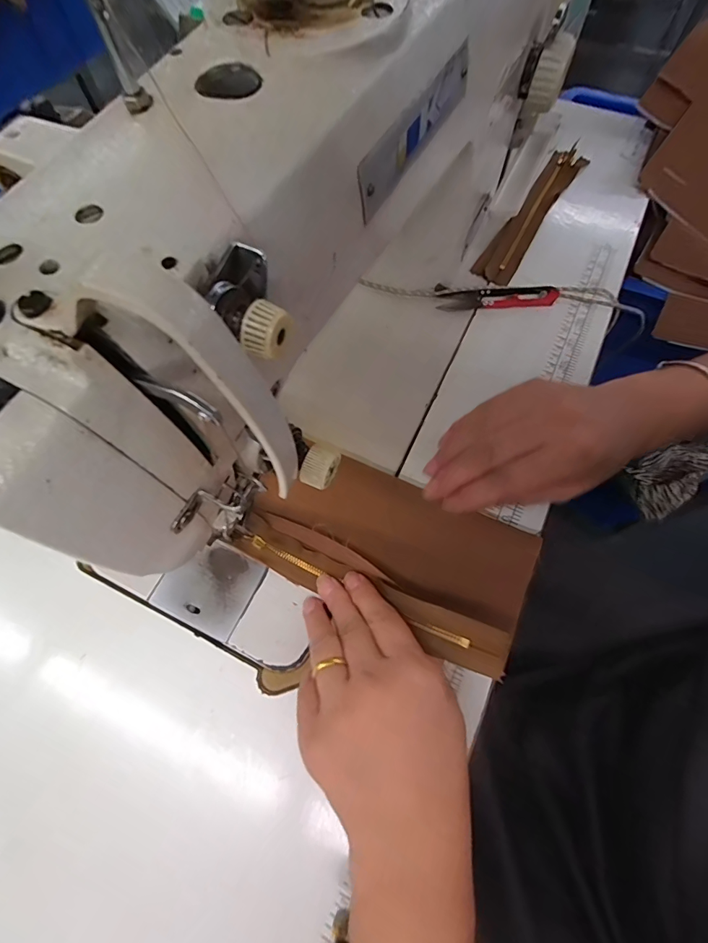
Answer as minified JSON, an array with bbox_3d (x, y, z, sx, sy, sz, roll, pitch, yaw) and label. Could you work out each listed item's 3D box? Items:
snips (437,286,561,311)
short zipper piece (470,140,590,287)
[{"bbox_3d":[0.130,-0.160,0.385,0.105,0.010,0.022,-2,67,0],"label":"snips"},{"bbox_3d":[0.182,-0.262,0.427,0.034,0.009,0.209,35,72,-2],"label":"short zipper piece"}]

